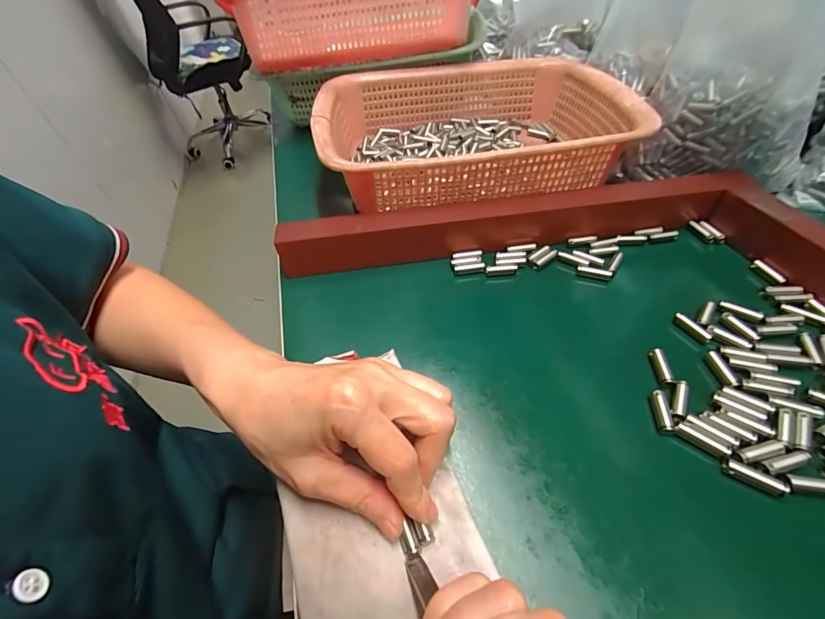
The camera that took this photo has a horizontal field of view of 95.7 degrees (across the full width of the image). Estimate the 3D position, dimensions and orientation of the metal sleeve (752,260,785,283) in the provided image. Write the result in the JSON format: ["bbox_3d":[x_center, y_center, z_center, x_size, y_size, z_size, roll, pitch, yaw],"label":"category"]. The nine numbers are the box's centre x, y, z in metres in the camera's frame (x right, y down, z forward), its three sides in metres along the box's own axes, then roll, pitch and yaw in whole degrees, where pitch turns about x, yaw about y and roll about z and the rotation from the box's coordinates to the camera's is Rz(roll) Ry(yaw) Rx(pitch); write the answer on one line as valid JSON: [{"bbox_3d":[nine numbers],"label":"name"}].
[{"bbox_3d":[0.273,-0.029,0.284,0.009,0.006,0.023,-19,50,-11],"label":"metal sleeve"}]

